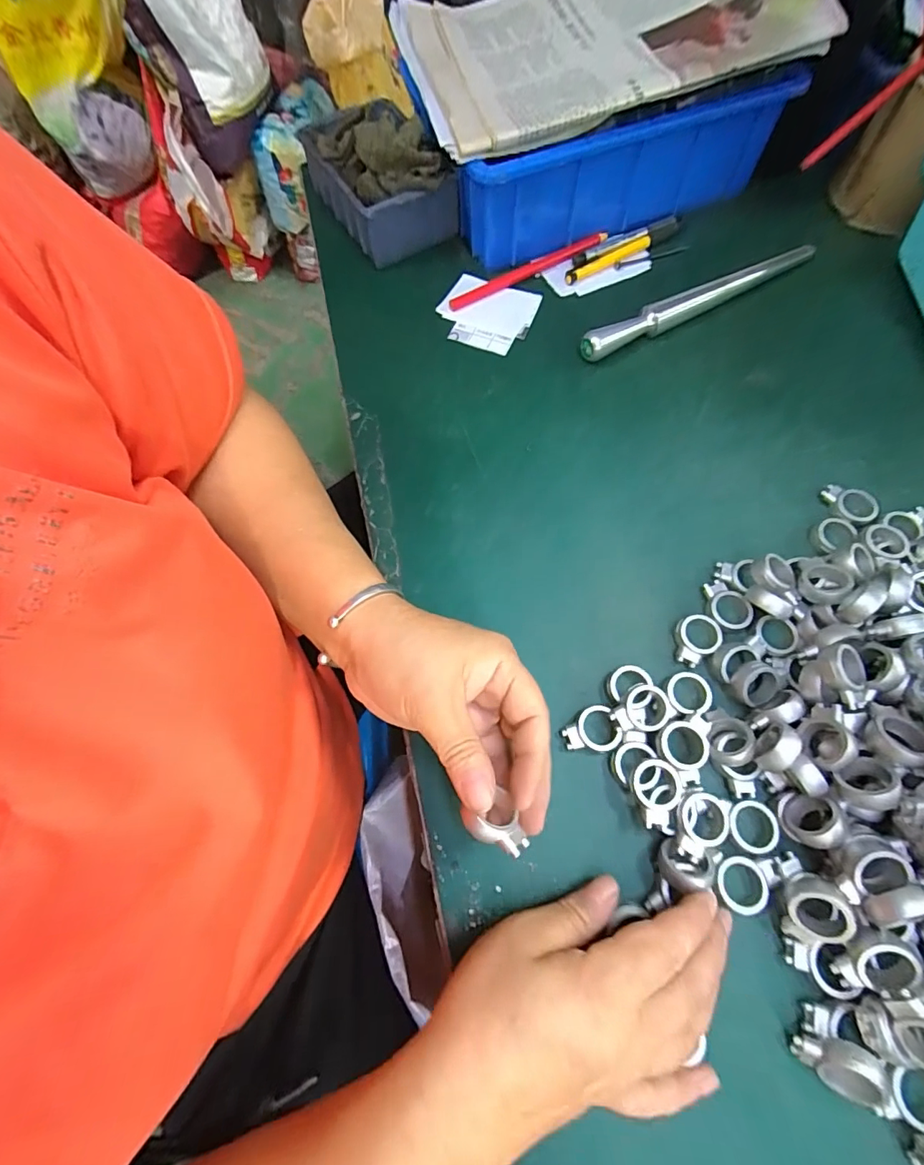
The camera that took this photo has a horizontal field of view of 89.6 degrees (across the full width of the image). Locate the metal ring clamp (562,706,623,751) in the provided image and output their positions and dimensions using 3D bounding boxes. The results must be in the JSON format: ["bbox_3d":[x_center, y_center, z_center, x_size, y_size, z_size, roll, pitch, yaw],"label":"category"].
[{"bbox_3d":[0.075,0.087,0.272,0.031,0.013,0.025,-18,69,-5],"label":"metal ring clamp"}]

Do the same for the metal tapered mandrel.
[{"bbox_3d":[0.199,-0.234,0.387,0.227,0.022,0.017,-26,70,-8],"label":"metal tapered mandrel"}]

